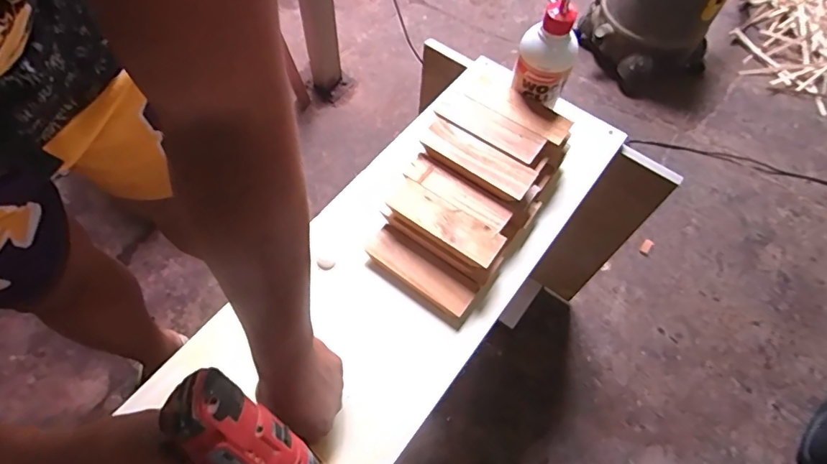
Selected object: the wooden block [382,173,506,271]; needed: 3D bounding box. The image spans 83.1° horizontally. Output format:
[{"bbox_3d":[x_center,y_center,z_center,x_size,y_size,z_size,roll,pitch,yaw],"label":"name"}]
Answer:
[{"bbox_3d":[0.034,-0.011,0.559,0.146,0.014,0.047,34,65,14],"label":"wooden block"}]

